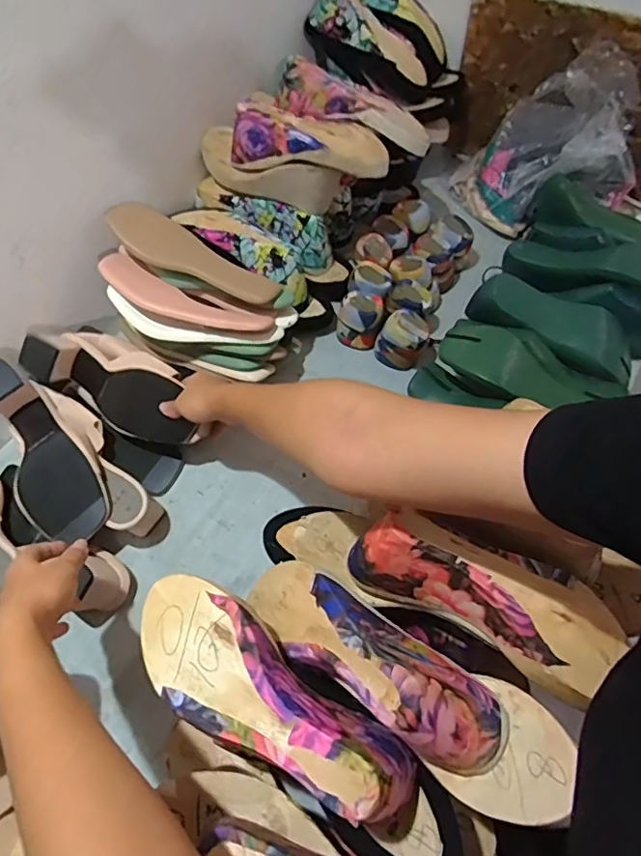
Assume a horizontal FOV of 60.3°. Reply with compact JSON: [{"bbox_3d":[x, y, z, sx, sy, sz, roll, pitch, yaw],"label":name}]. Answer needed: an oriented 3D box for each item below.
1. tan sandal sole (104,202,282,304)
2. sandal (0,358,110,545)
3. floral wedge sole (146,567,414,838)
[{"bbox_3d":[-0.165,-0.223,0.717,0.237,0.024,0.068,28,62,1],"label":"tan sandal sole"},{"bbox_3d":[-0.310,0.019,0.633,0.106,0.067,0.223,-30,64,-16],"label":"sandal"},{"bbox_3d":[-0.035,0.184,0.382,0.226,0.059,0.082,26,63,17],"label":"floral wedge sole"}]

